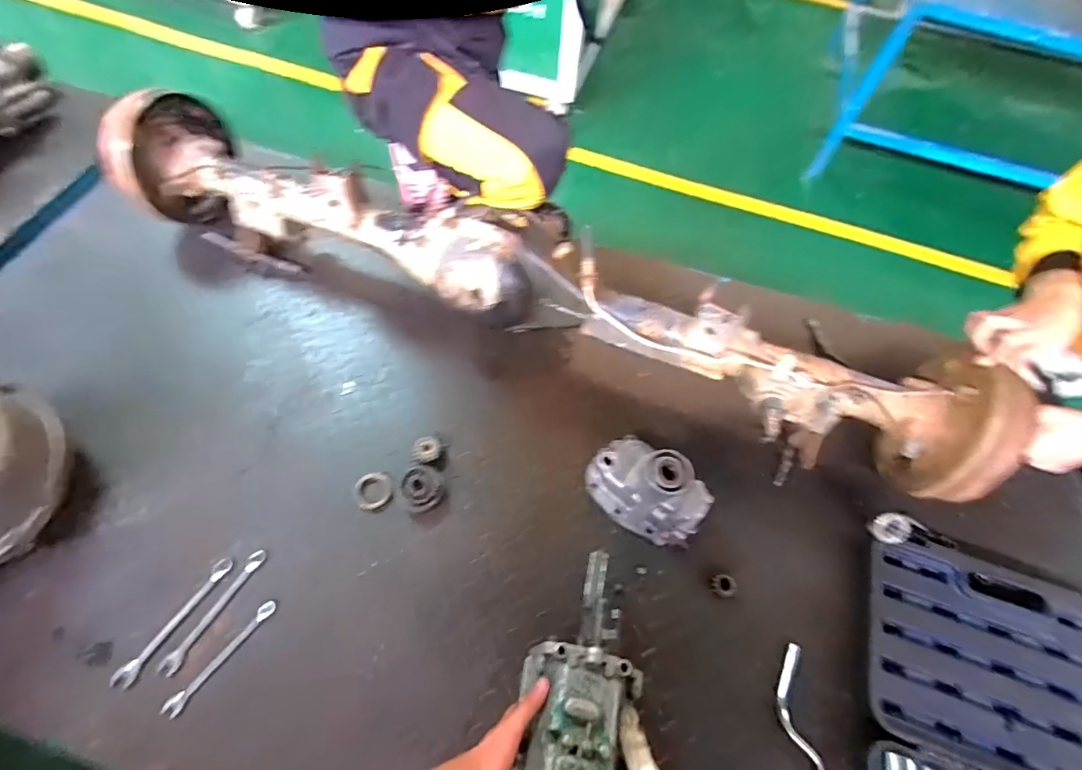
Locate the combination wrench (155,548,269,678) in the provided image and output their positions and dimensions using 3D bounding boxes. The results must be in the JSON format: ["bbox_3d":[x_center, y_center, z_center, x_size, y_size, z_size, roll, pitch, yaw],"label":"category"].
[{"bbox_3d":[-0.451,0.309,0.671,0.023,0.009,0.172,26,62,10],"label":"combination wrench"}]

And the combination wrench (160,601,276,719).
[{"bbox_3d":[-0.429,0.365,0.653,0.021,0.012,0.160,34,64,14],"label":"combination wrench"}]

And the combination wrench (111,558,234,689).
[{"bbox_3d":[-0.497,0.319,0.658,0.026,0.016,0.177,27,63,10],"label":"combination wrench"}]

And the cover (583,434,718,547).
[{"bbox_3d":[0.164,0.157,0.735,0.114,0.133,0.182,-33,68,-20],"label":"cover"}]

